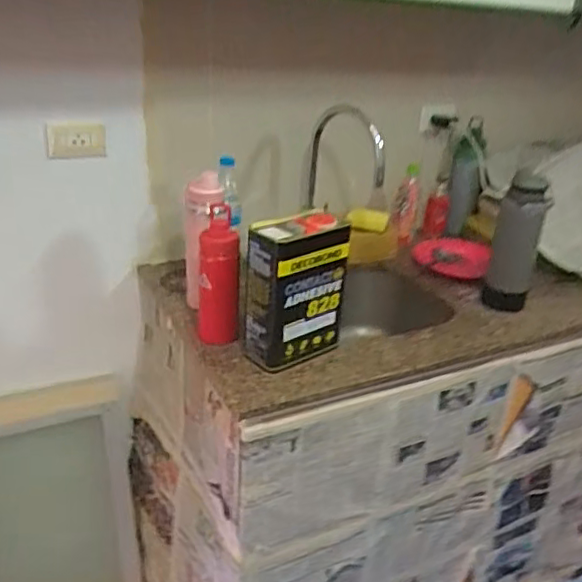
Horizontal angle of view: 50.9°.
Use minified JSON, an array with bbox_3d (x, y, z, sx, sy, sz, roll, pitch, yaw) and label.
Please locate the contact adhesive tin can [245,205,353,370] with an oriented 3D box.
[{"bbox_3d":[0.004,0.001,1.062,0.183,0.243,0.100,-19,33,-40],"label":"contact adhesive tin can"}]

